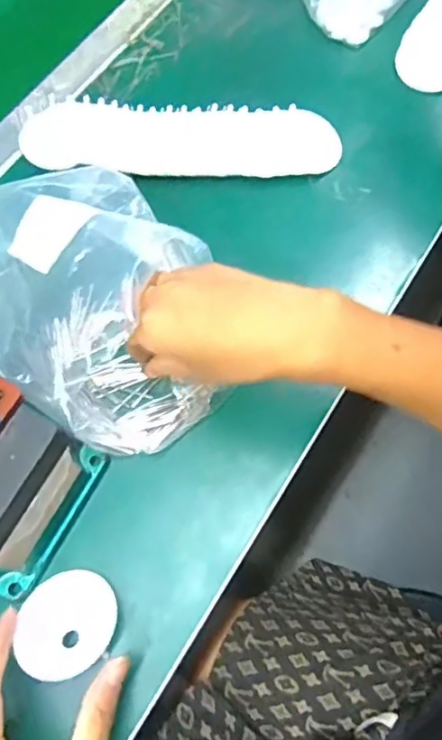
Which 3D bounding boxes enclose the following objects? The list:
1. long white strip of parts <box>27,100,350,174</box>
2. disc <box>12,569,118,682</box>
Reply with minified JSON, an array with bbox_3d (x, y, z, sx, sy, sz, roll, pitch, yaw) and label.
[{"bbox_3d":[-0.034,-0.196,0.495,0.264,0.034,0.051,2,66,4],"label":"long white strip of parts"},{"bbox_3d":[-0.092,0.152,0.351,0.055,0.004,0.059,6,57,-10],"label":"disc"}]

